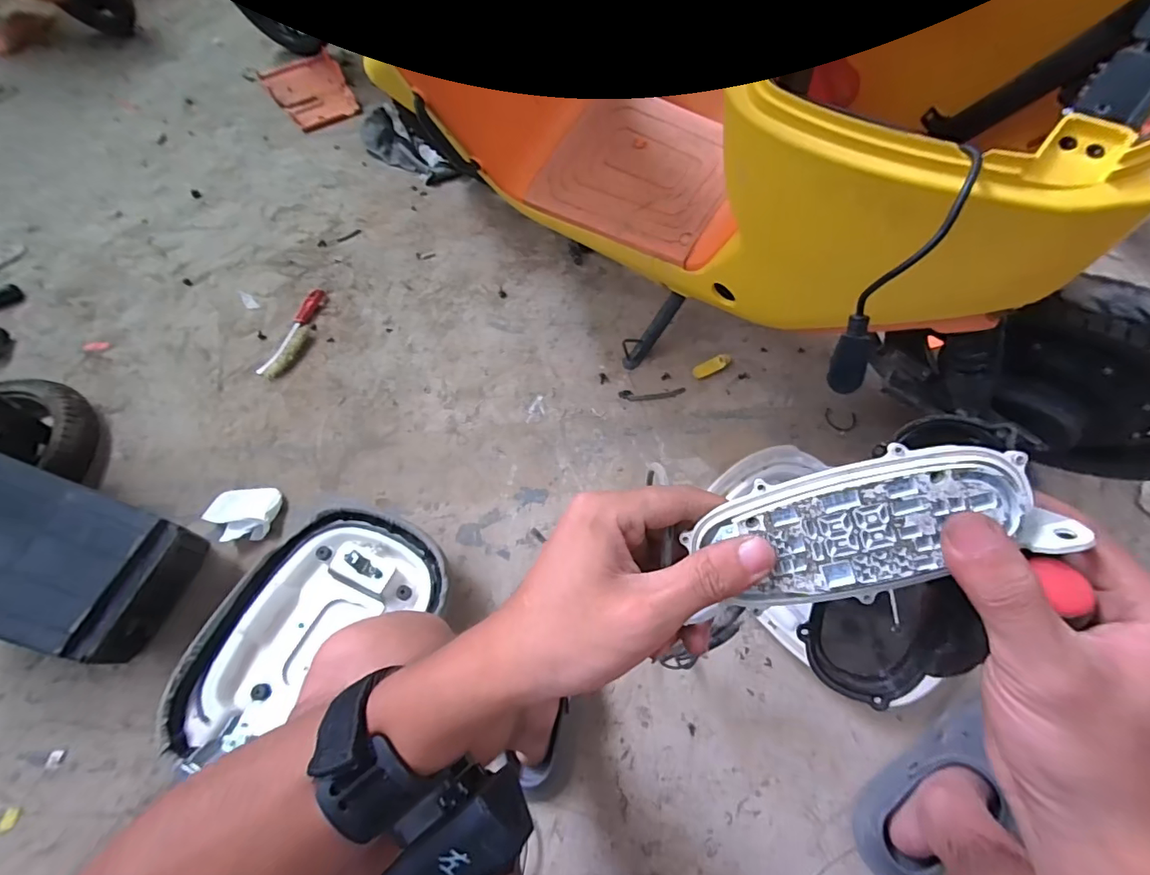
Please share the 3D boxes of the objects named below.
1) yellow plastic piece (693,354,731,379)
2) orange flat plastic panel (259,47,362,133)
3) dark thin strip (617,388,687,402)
[{"bbox_3d":[0.252,-0.131,0.915,0.072,0.018,0.023,-22,63,-7],"label":"yellow plastic piece"},{"bbox_3d":[-0.769,-1.020,1.460,0.207,0.017,0.374,-32,64,-12],"label":"orange flat plastic panel"},{"bbox_3d":[0.139,-0.077,0.897,0.117,0.005,0.023,-3,62,2],"label":"dark thin strip"}]

